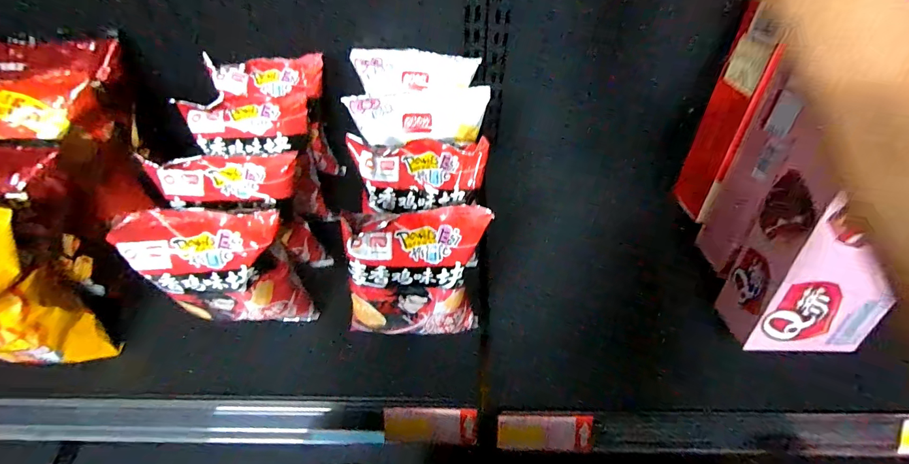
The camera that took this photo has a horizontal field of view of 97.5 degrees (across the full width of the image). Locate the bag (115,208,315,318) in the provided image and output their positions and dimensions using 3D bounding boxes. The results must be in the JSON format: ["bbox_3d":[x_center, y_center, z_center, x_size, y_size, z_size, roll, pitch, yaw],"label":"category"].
[{"bbox_3d":[-0.214,0.038,0.382,0.127,0.142,0.053,-5,60,0],"label":"bag"}]

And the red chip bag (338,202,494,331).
[{"bbox_3d":[-0.032,0.042,0.367,0.125,0.129,0.070,-6,60,-1],"label":"red chip bag"}]

